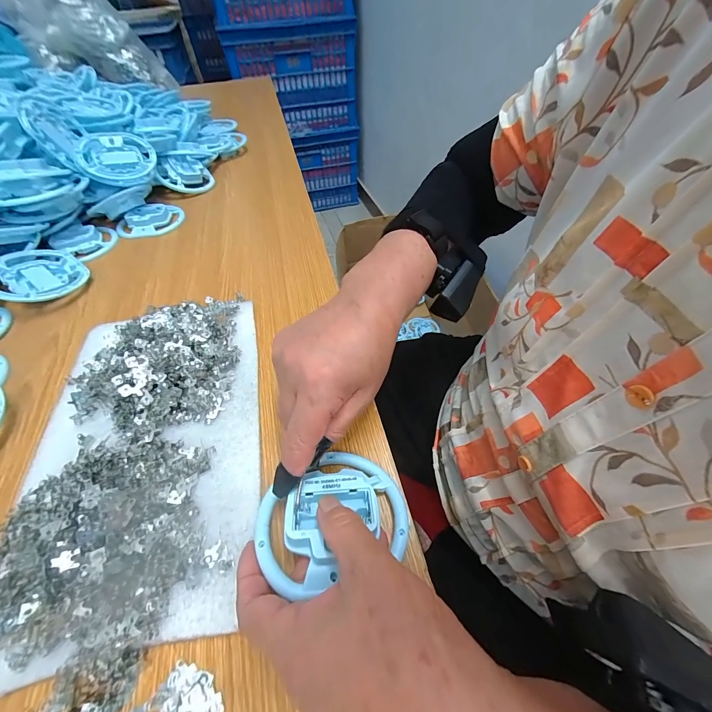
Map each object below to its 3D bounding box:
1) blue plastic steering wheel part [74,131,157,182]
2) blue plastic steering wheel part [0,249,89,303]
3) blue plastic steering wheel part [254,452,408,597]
[{"bbox_3d":[-0.383,-0.317,0.510,0.107,0.021,0.108,-26,75,-26],"label":"blue plastic steering wheel part"},{"bbox_3d":[-0.413,-0.103,0.412,0.098,0.015,0.103,35,46,14],"label":"blue plastic steering wheel part"},{"bbox_3d":[-0.018,0.107,0.223,0.102,0.035,0.084,-17,52,-12],"label":"blue plastic steering wheel part"}]

